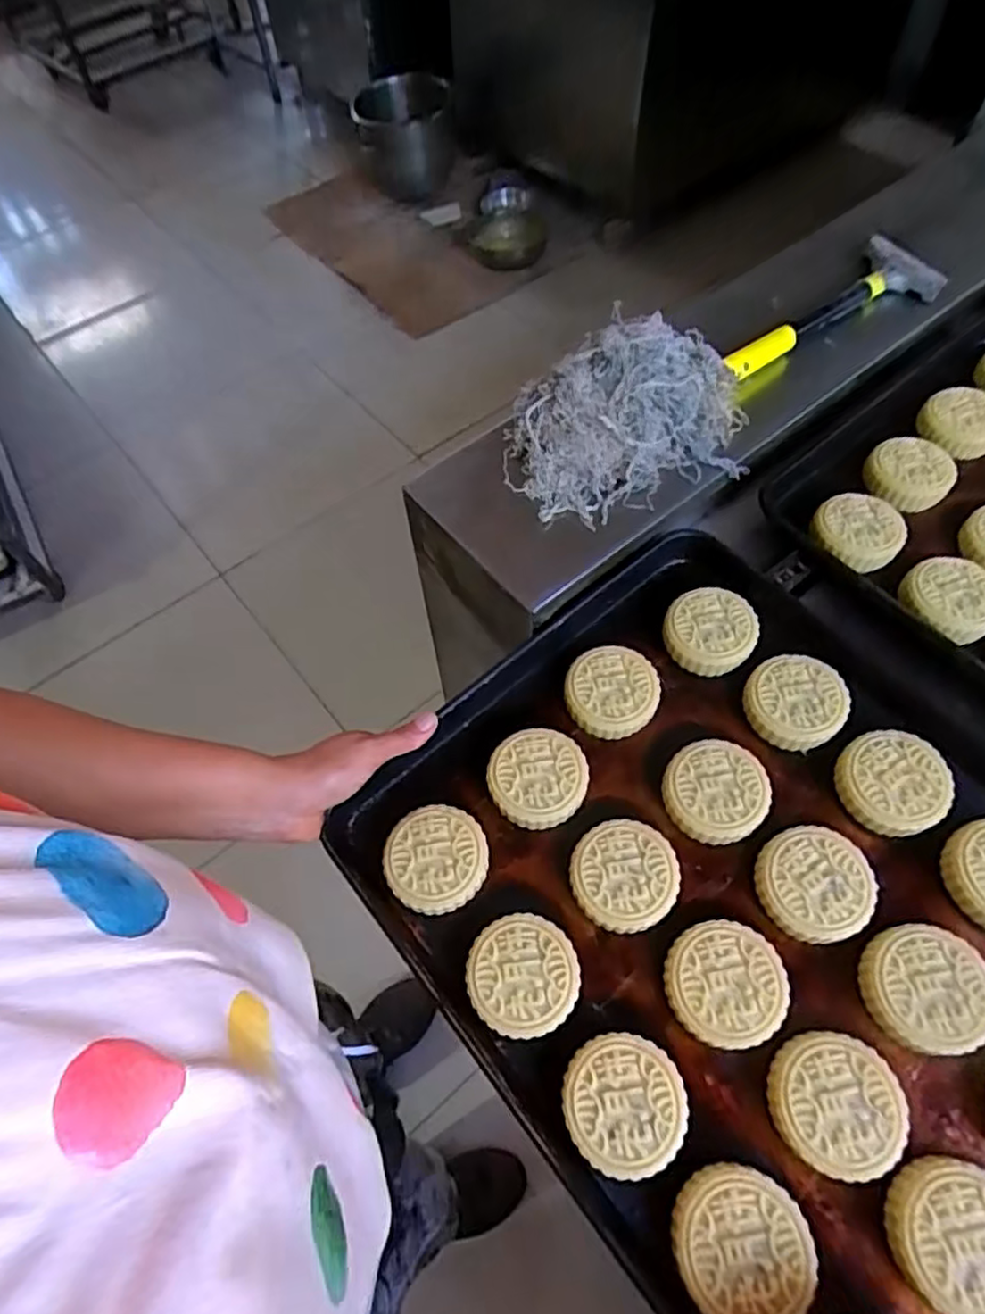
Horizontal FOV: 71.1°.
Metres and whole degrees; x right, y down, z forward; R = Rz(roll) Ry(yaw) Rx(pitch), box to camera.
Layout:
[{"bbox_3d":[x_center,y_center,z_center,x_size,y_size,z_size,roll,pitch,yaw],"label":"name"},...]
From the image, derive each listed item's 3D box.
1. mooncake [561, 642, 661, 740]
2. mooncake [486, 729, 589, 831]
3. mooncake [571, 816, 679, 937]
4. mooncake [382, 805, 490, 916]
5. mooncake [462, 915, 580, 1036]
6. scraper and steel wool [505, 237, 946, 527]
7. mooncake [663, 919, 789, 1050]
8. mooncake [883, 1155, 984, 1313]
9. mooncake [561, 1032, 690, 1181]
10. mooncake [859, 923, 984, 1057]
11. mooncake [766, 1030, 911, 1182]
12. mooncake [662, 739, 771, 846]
[{"bbox_3d":[0.094,0.027,0.542,0.068,0.025,0.072,1,58,-2],"label":"mooncake"},{"bbox_3d":[0.033,0.090,0.511,0.069,0.028,0.067,5,58,0],"label":"mooncake"},{"bbox_3d":[0.090,0.152,0.475,0.068,0.028,0.071,1,58,-2],"label":"mooncake"},{"bbox_3d":[-0.040,0.142,0.485,0.070,0.024,0.070,1,58,-2],"label":"mooncake"},{"bbox_3d":[0.020,0.207,0.448,0.069,0.025,0.070,1,58,-2],"label":"mooncake"},{"bbox_3d":[0.246,-0.277,0.644,0.506,0.068,0.145,-27,63,-18],"label":"scraper and steel wool"},{"bbox_3d":[0.147,0.208,0.440,0.070,0.029,0.069,1,58,-2],"label":"mooncake"},{"bbox_3d":[0.255,0.314,0.372,0.067,0.025,0.070,1,58,-2],"label":"mooncake"},{"bbox_3d":[0.078,0.266,0.411,0.069,0.022,0.069,1,58,-2],"label":"mooncake"},{"bbox_3d":[0.271,0.207,0.431,0.070,0.028,0.069,-9,59,-8],"label":"mooncake"},{"bbox_3d":[0.201,0.263,0.406,0.070,0.027,0.070,1,58,-2],"label":"mooncake"},{"bbox_3d":[0.162,0.097,0.500,0.069,0.029,0.070,1,58,-2],"label":"mooncake"}]

